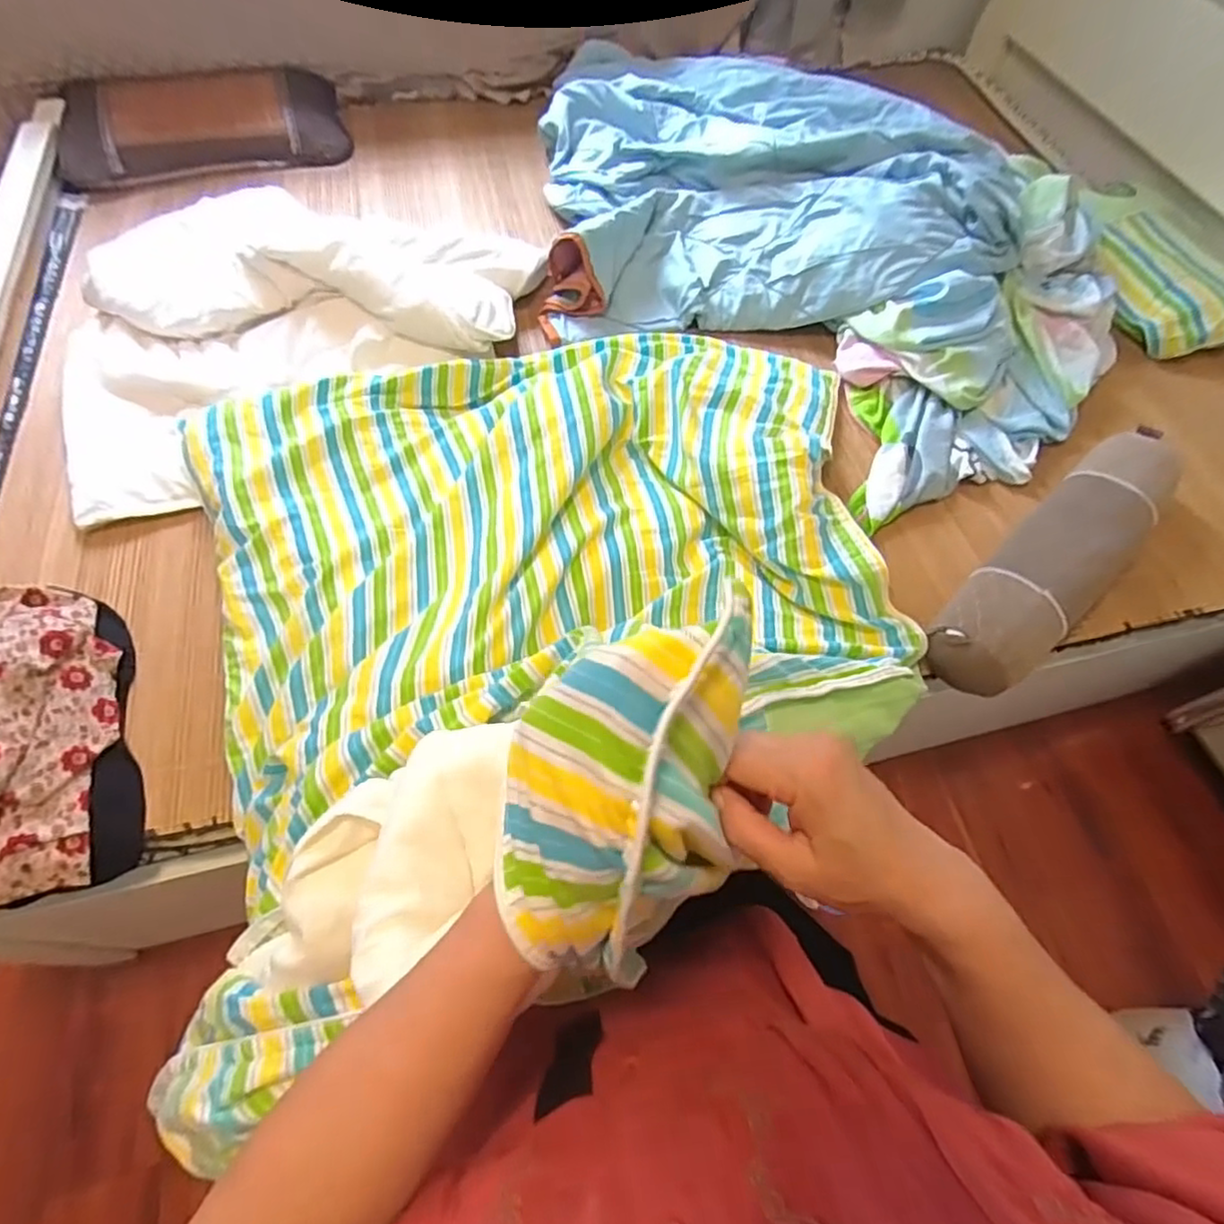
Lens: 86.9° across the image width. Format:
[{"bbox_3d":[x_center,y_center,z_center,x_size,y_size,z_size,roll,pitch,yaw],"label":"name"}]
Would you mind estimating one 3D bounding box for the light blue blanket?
[{"bbox_3d":[0.273,-0.690,1.091,1.155,0.151,0.778,37,66,17],"label":"light blue blanket"}]

